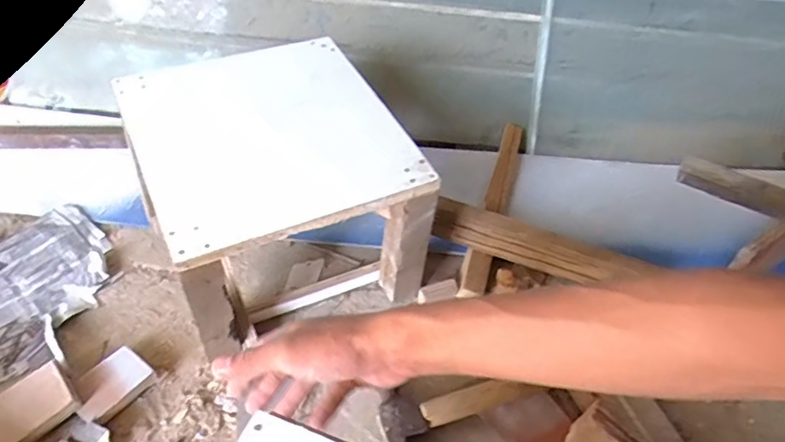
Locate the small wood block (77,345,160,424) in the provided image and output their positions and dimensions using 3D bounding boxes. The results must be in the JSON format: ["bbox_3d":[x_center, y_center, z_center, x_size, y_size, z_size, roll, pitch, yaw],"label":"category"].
[{"bbox_3d":[-0.310,0.180,0.609,0.057,0.020,0.079,29,50,20],"label":"small wood block"}]

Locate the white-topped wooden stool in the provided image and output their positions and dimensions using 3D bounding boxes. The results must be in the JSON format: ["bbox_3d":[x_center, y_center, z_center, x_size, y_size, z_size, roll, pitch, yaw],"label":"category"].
[{"bbox_3d":[-0.138,-0.031,0.683,0.266,0.231,0.281,-17,51,-21],"label":"white-topped wooden stool"}]

